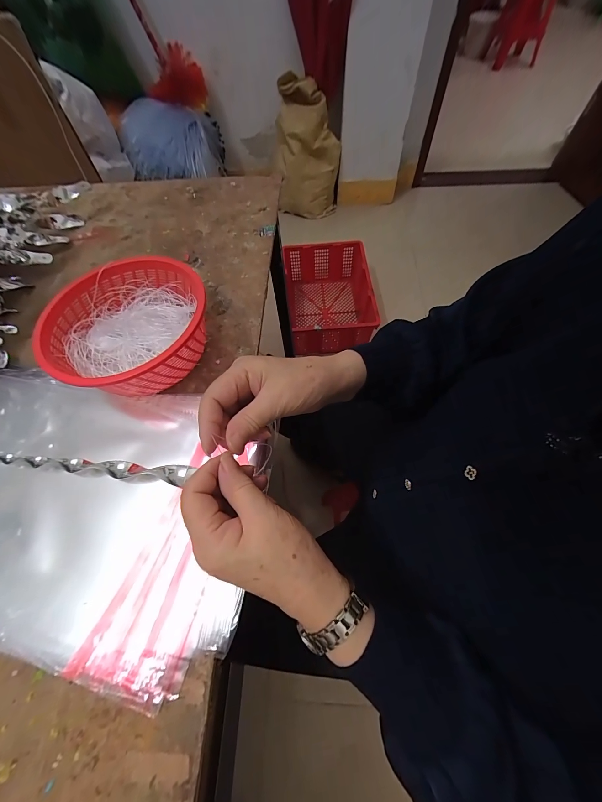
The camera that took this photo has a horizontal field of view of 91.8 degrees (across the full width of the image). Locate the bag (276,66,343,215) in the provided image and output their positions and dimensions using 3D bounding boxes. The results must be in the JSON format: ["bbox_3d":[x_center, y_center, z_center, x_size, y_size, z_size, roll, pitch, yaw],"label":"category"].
[{"bbox_3d":[0.038,-1.243,1.507,0.309,0.550,0.243,-1,61,3],"label":"bag"}]

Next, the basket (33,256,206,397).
[{"bbox_3d":[-0.191,-0.078,0.346,0.169,0.078,0.173,-1,61,3],"label":"basket"}]

